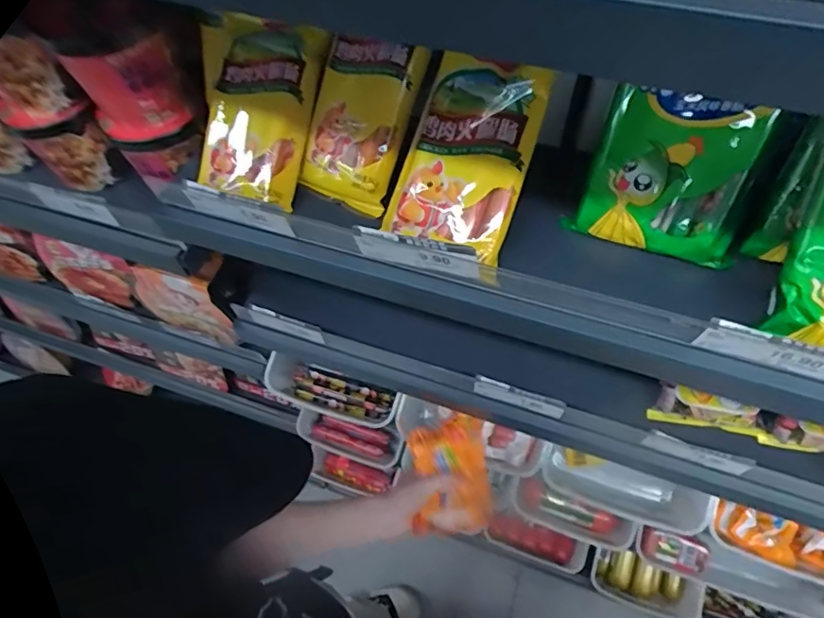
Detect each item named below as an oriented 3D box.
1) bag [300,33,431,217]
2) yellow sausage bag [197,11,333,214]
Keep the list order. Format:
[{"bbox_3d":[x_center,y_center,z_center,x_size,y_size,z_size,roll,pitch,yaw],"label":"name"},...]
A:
[{"bbox_3d":[-0.044,-0.158,0.459,0.082,0.134,0.032,22,24,14],"label":"bag"},{"bbox_3d":[-0.138,-0.171,0.459,0.106,0.030,0.139,17,100,7],"label":"yellow sausage bag"}]

